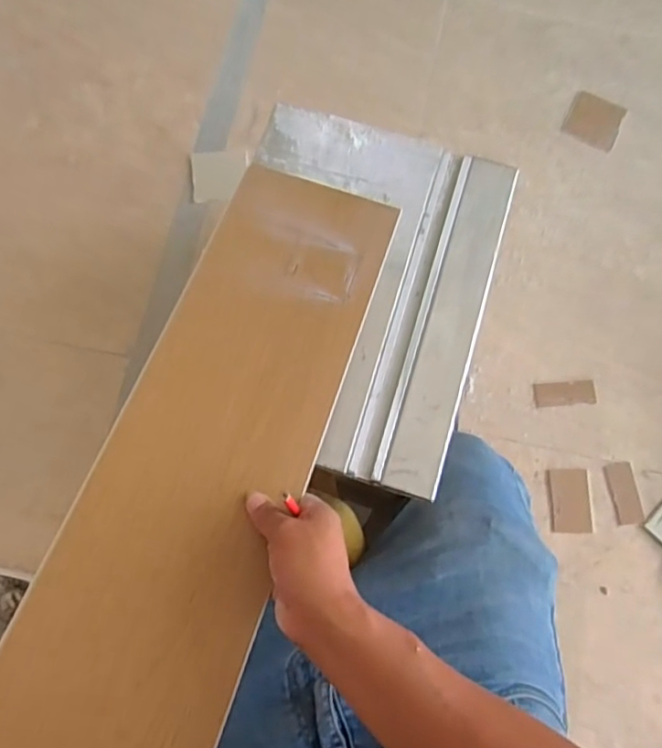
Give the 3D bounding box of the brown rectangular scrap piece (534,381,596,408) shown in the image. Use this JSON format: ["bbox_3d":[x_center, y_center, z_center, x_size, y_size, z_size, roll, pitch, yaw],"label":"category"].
[{"bbox_3d":[0.360,0.030,0.892,0.091,0.009,0.037,-3,77,-2],"label":"brown rectangular scrap piece"}]

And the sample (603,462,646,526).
[{"bbox_3d":[0.436,0.177,0.862,0.042,0.004,0.088,-7,77,-3],"label":"sample"}]

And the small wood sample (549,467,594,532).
[{"bbox_3d":[0.354,0.187,0.858,0.059,0.006,0.092,0,77,-1],"label":"small wood sample"}]

